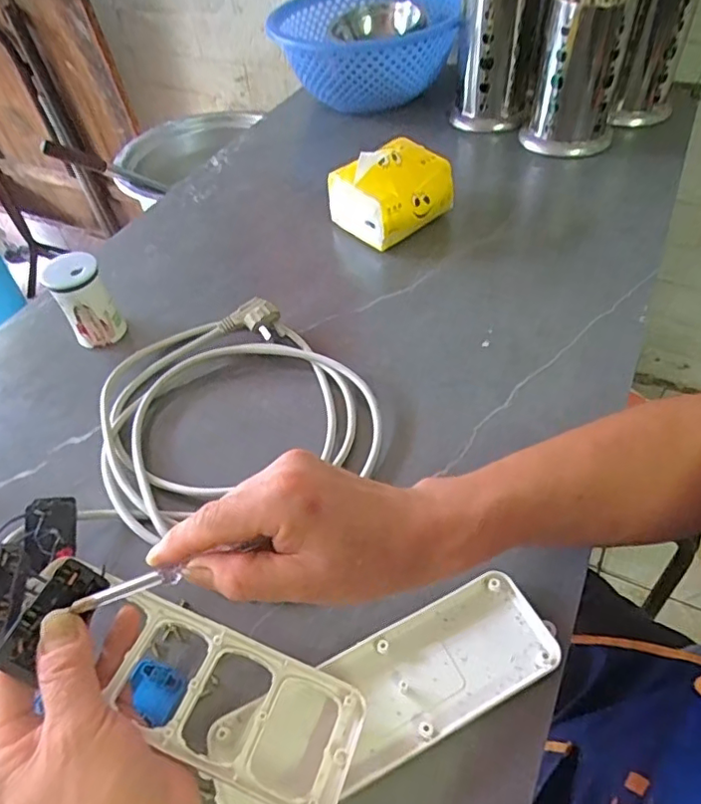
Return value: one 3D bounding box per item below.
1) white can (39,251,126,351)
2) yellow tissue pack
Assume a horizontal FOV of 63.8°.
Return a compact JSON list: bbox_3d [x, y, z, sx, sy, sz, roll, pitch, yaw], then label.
[{"bbox_3d":[-0.255,-0.096,0.544,0.047,0.085,0.041,-33,55,-21],"label":"white can"},{"bbox_3d":[0.047,-0.242,0.643,0.113,0.087,0.099,-29,54,-18],"label":"yellow tissue pack"}]

